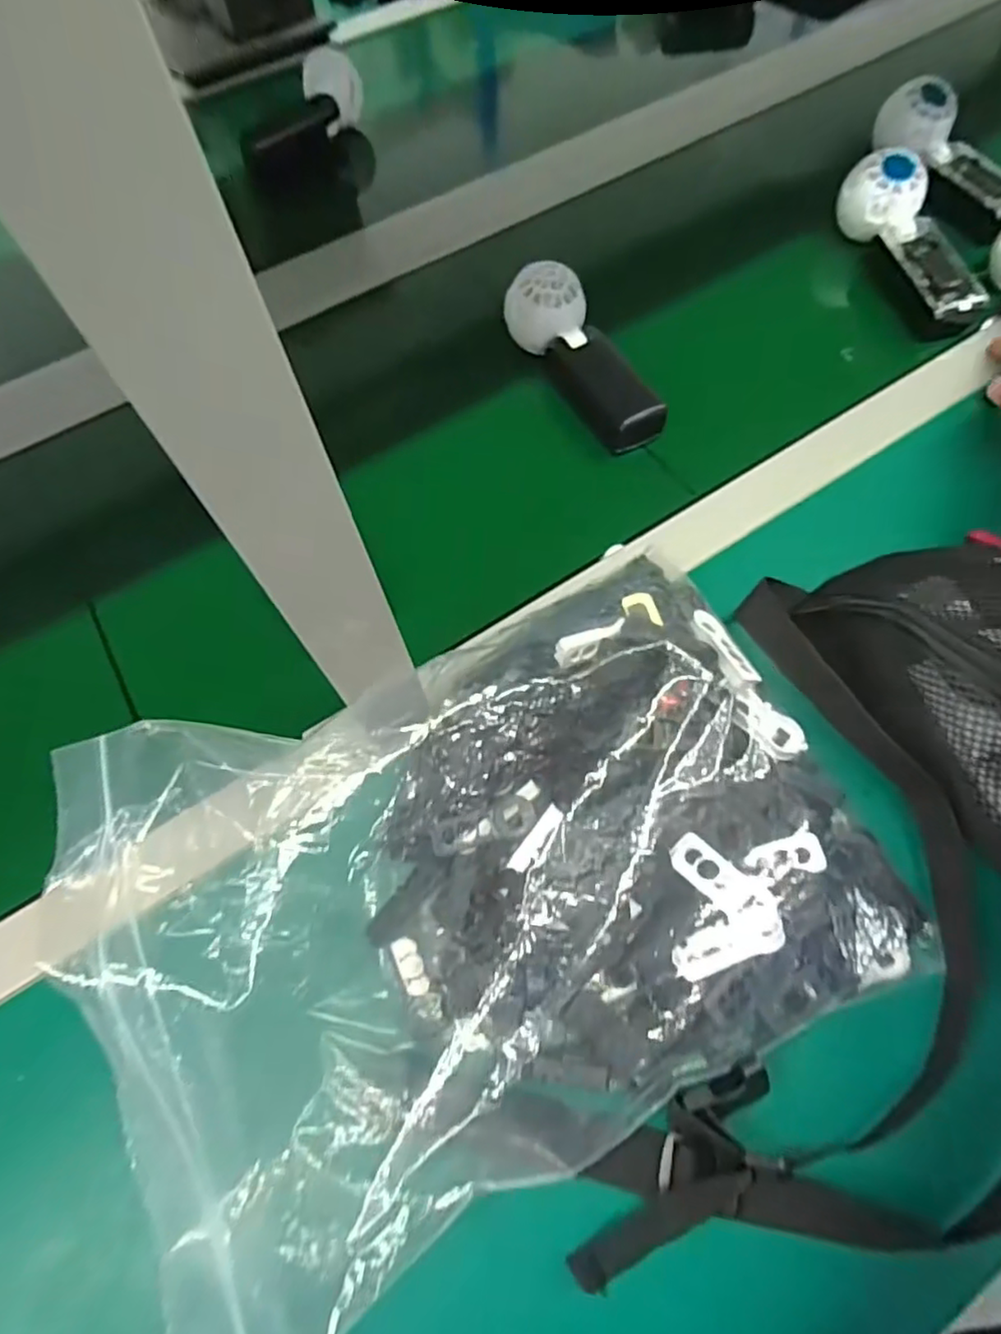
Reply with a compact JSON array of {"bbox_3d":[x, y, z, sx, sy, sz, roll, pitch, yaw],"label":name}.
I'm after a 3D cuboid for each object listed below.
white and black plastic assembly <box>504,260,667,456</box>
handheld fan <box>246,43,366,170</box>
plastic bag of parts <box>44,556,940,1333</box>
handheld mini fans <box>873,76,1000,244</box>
[{"bbox_3d":[0.065,-0.237,0.492,0.056,0.058,0.161,-29,67,-12],"label":"white and black plastic assembly"},{"bbox_3d":[-0.197,-0.566,0.658,0.044,0.066,0.147,38,71,18],"label":"handheld fan"},{"bbox_3d":[0.002,0.098,0.315,0.367,0.088,0.262,-23,66,-9],"label":"plastic bag of parts"},{"bbox_3d":[0.403,-0.446,0.584,0.066,0.075,0.173,-20,65,-7],"label":"handheld mini fans"}]

